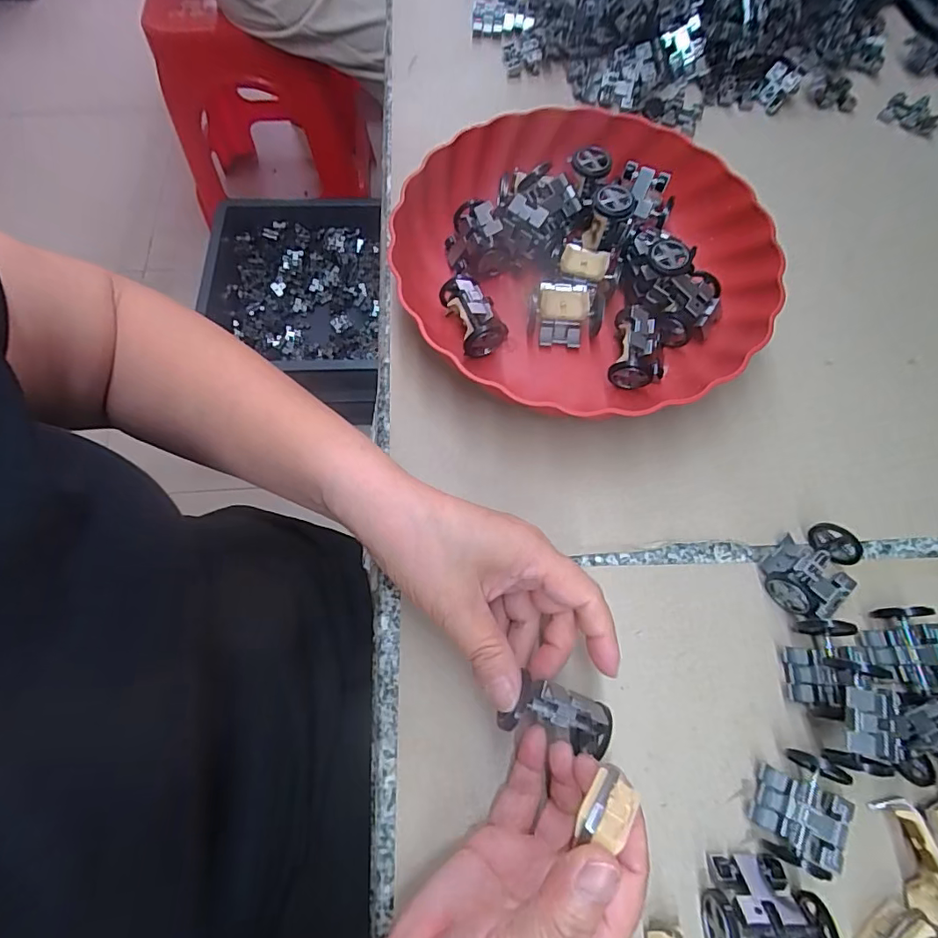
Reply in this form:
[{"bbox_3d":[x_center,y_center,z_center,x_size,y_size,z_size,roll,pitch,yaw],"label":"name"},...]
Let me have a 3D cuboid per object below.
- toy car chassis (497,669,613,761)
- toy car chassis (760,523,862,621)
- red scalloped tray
[{"bbox_3d":[0.041,0.114,0.239,0.051,0.017,0.024,24,67,-10],"label":"toy car chassis"},{"bbox_3d":[0.196,0.058,0.293,0.051,0.024,0.043,-37,74,-16],"label":"toy car chassis"},{"bbox_3d":[0.081,-0.148,0.359,0.245,0.049,0.228,28,69,9],"label":"red scalloped tray"}]

